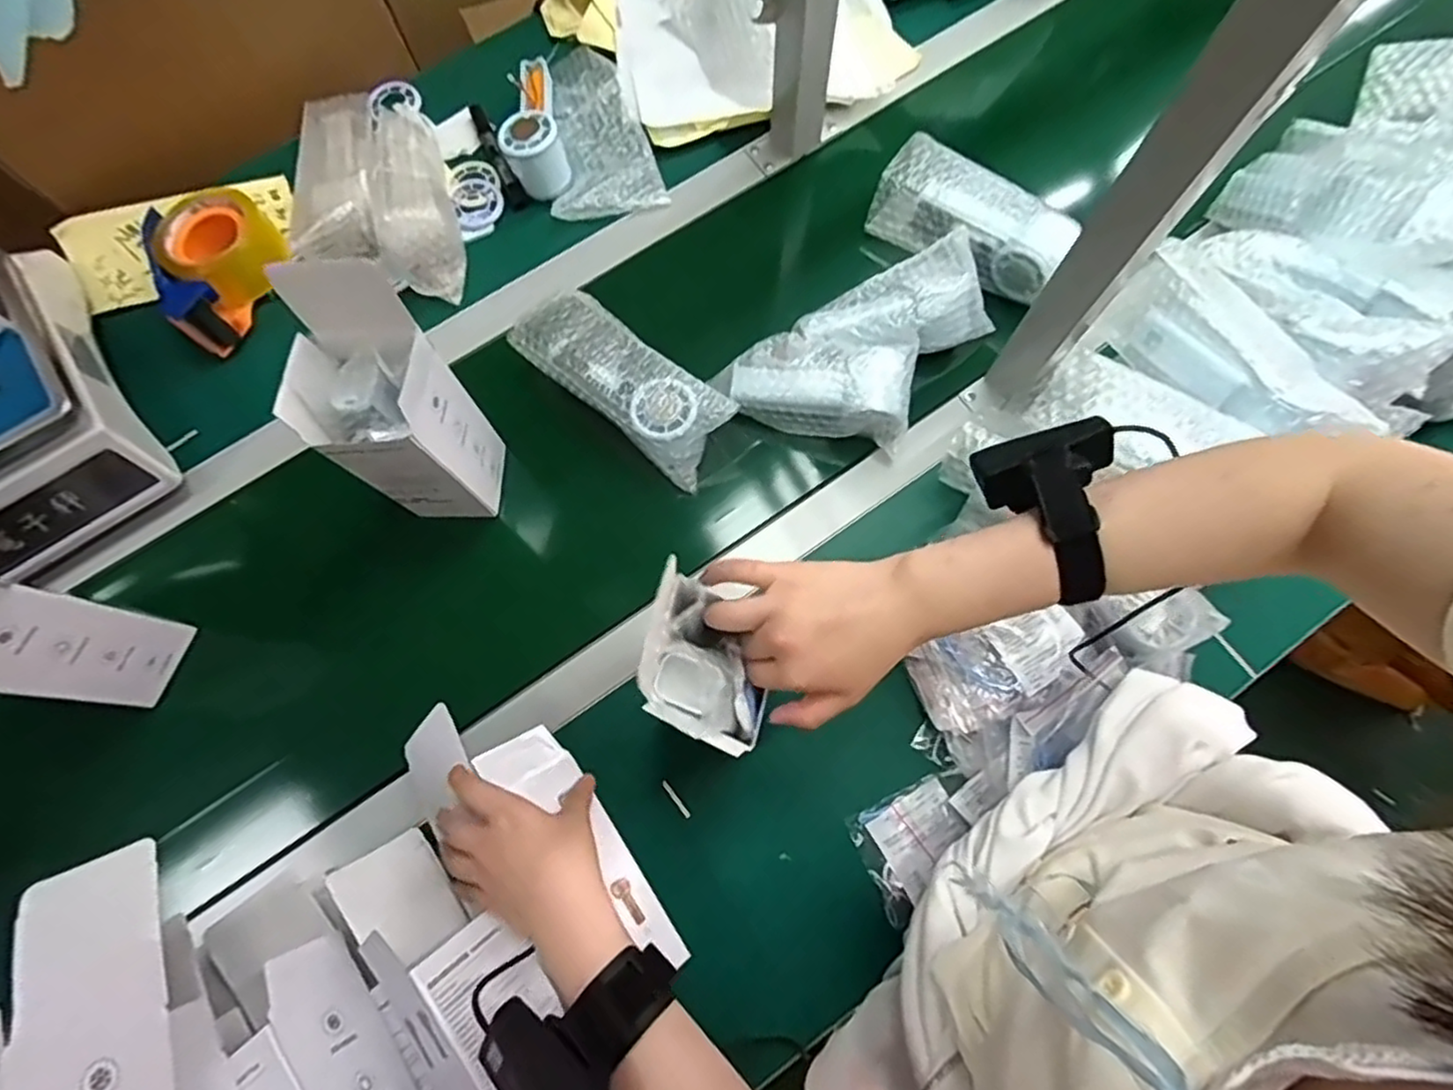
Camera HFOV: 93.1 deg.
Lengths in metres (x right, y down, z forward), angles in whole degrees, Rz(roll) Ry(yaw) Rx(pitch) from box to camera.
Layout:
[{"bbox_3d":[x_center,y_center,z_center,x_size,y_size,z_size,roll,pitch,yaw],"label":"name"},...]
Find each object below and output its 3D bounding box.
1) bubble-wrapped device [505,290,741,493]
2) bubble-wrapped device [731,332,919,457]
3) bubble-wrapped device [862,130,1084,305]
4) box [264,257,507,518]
[{"bbox_3d":[-0.091,-0.148,0.603,0.203,0.051,0.075,39,78,9],"label":"bubble-wrapped device"},{"bbox_3d":[0.085,-0.142,0.607,0.152,0.048,0.087,7,75,1],"label":"bubble-wrapped device"},{"bbox_3d":[0.234,-0.314,0.655,0.182,0.066,0.078,31,77,7],"label":"bubble-wrapped device"},{"bbox_3d":[-0.247,-0.097,0.514,0.093,0.224,0.088,0,75,-1],"label":"box"}]

